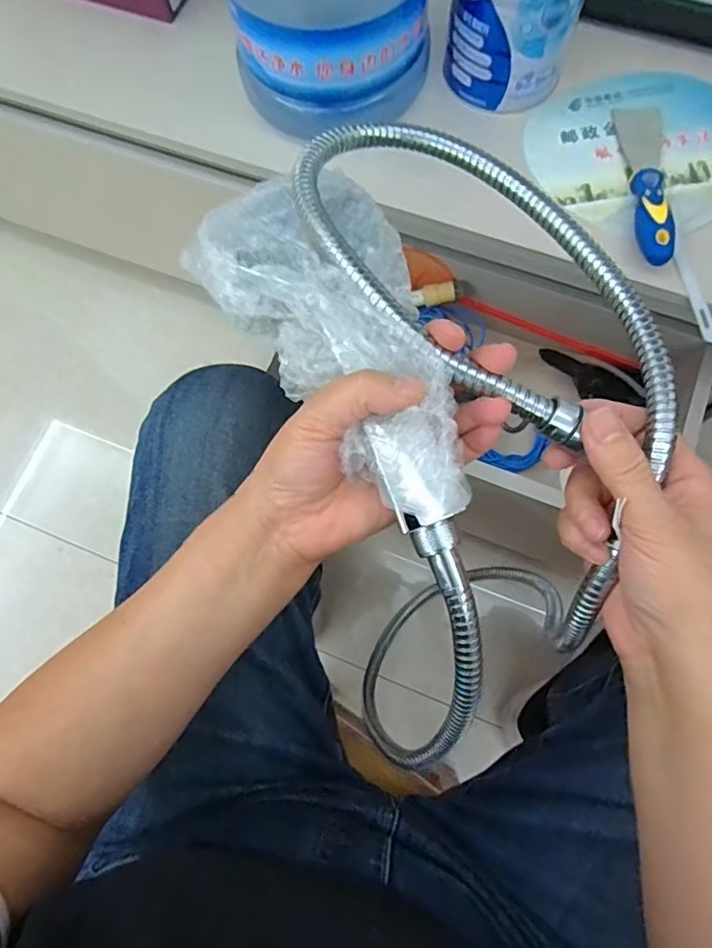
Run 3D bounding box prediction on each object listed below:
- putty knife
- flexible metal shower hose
[{"bbox_3d":[0.294,-0.296,0.552,0.047,0.029,0.195,0,75,2],"label":"putty knife"},{"bbox_3d":[0.065,-0.036,0.297,0.162,0.096,0.316,-8,75,0],"label":"flexible metal shower hose"}]

